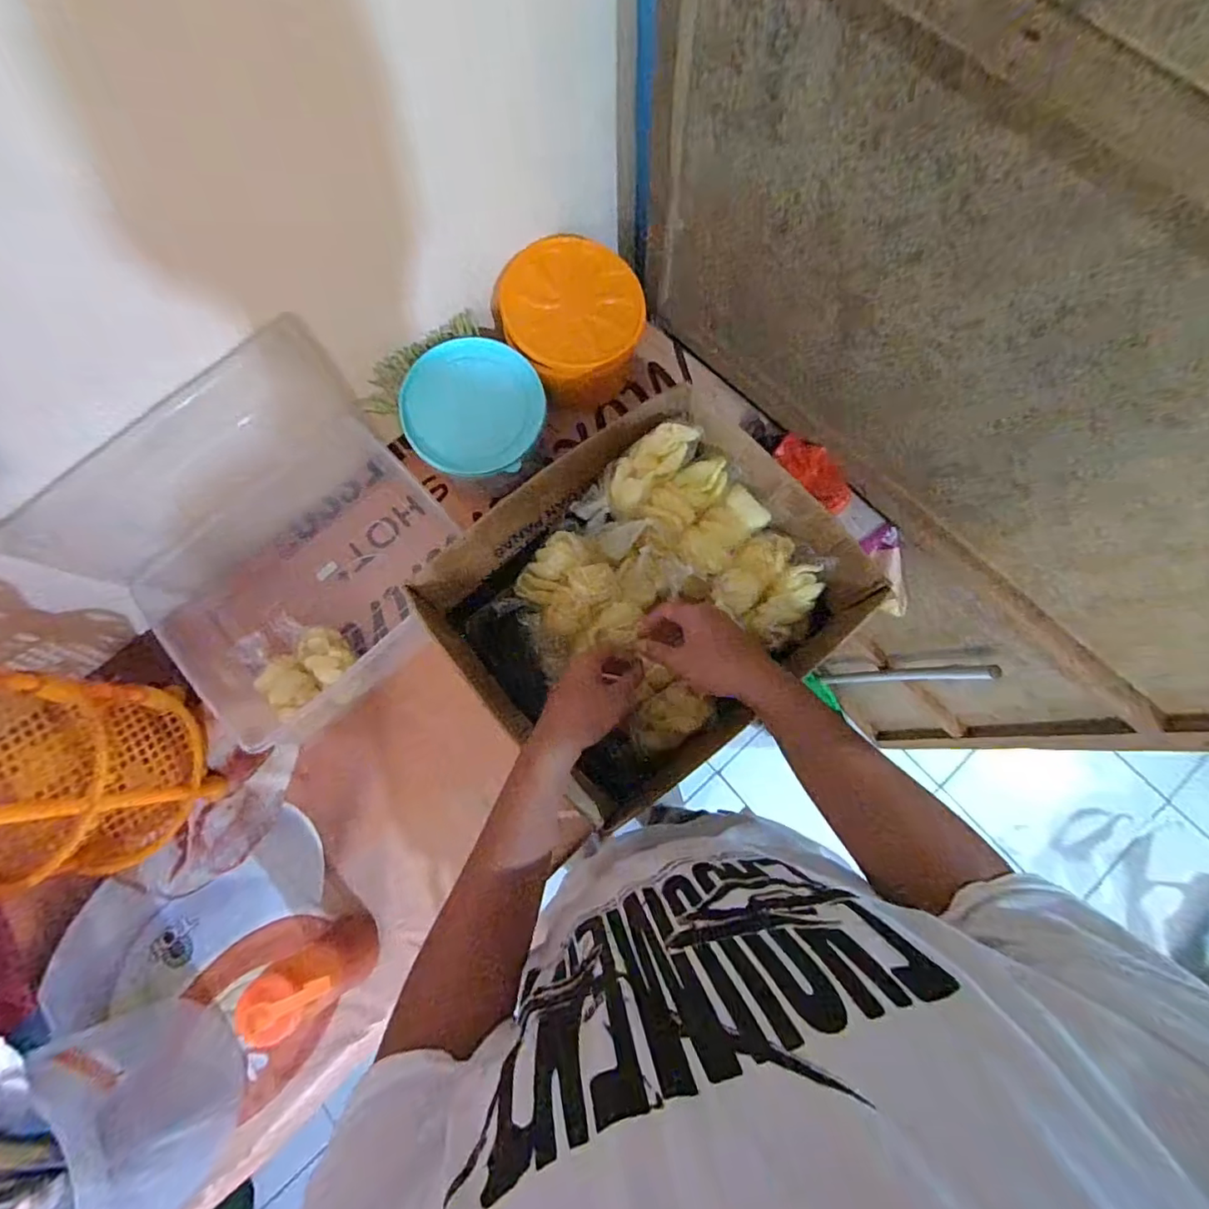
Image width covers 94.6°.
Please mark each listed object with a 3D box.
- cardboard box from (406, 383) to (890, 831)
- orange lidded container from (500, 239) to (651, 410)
[{"bbox_3d":[0.042,-0.007,0.654,0.394,0.143,0.327,-37,81,-6],"label":"cardboard box"},{"bbox_3d":[-0.041,-0.393,0.789,0.184,0.094,0.198,-13,79,-2],"label":"orange lidded container"}]

